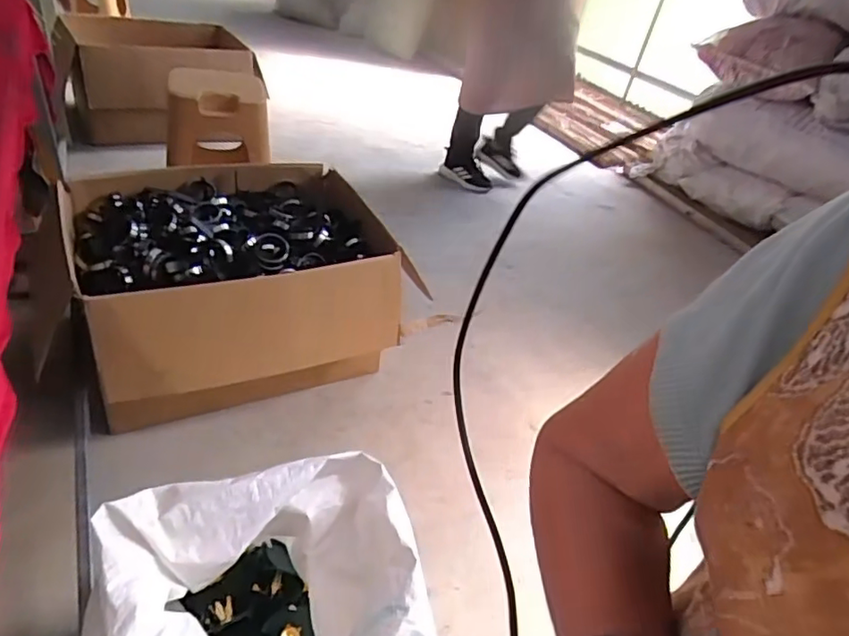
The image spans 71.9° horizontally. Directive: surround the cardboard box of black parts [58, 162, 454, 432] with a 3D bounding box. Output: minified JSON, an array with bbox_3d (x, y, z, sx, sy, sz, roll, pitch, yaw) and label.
[{"bbox_3d":[-0.458,-0.074,1.465,0.696,0.371,0.598,-11,41,-28],"label":"cardboard box of black parts"}]

